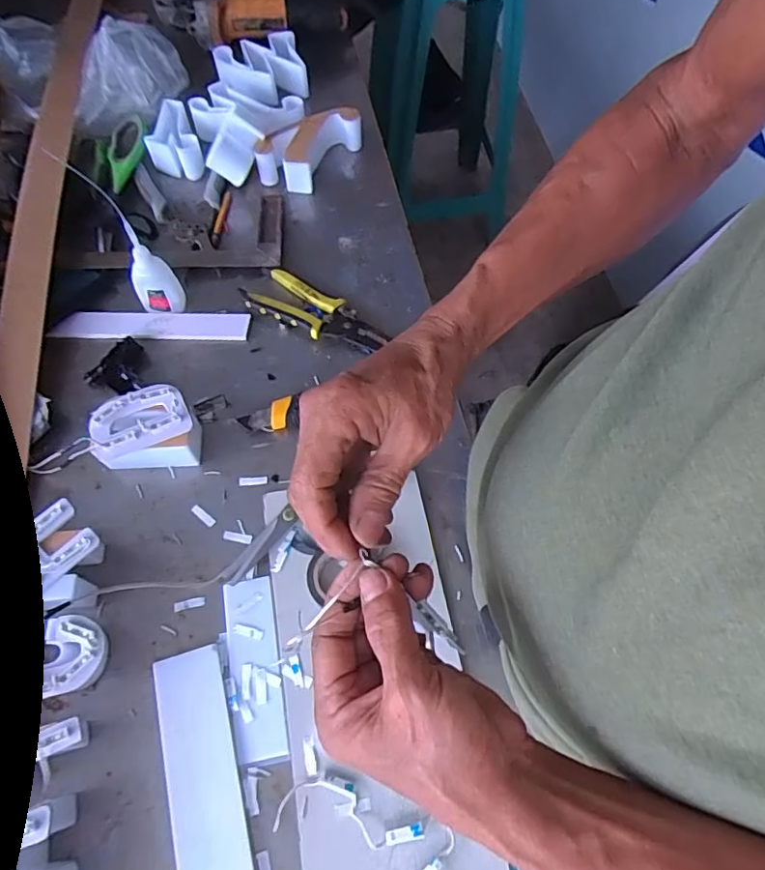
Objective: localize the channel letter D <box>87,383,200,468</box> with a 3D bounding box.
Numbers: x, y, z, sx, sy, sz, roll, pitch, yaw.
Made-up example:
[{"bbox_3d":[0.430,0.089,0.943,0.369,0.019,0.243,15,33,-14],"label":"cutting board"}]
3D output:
[{"bbox_3d":[-0.210,-0.006,0.501,0.088,0.049,0.063,-8,65,-6],"label":"channel letter D"}]

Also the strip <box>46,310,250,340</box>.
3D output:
[{"bbox_3d":[-0.239,-0.115,0.576,0.194,0.006,0.033,1,64,-2],"label":"strip"}]

